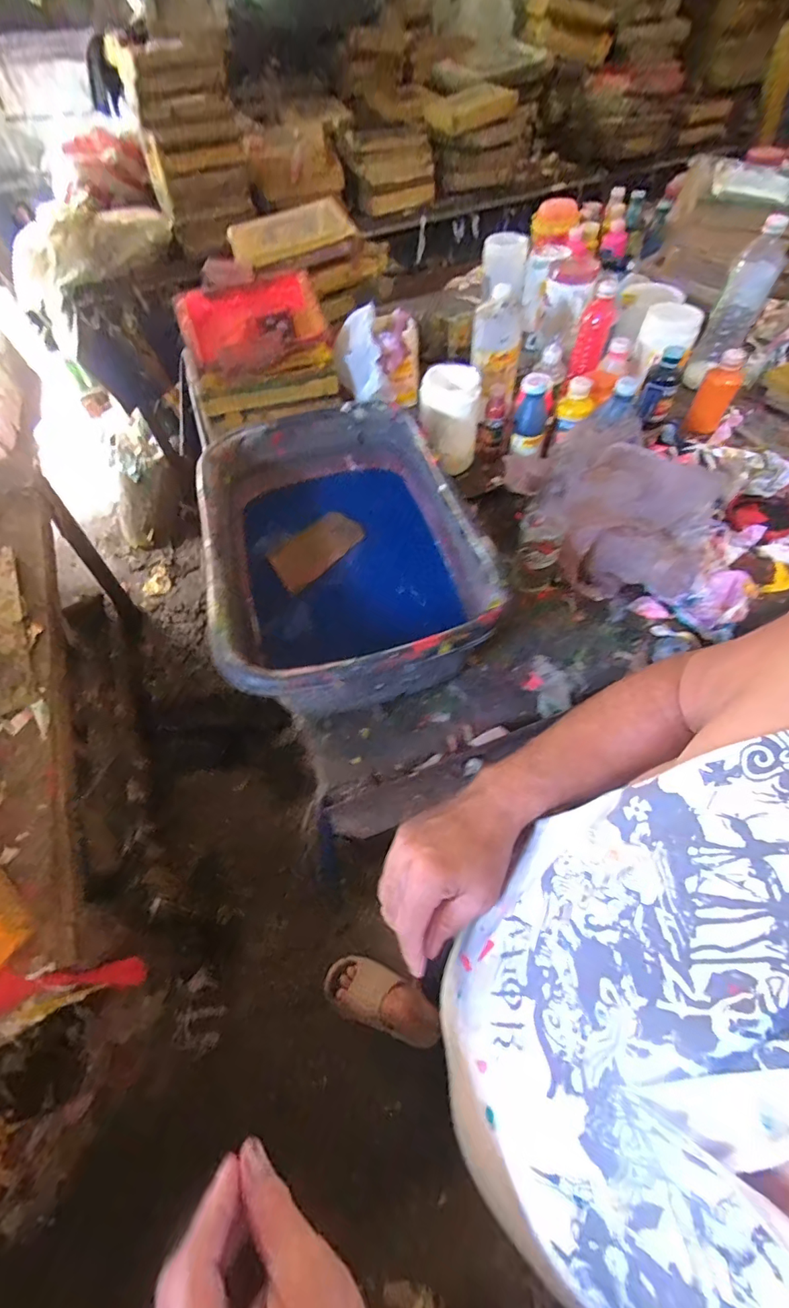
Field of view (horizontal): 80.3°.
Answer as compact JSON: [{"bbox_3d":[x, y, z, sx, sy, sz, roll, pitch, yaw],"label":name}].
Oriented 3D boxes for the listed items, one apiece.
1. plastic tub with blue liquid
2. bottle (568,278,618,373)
[{"bbox_3d":[-0.074,-0.138,0.627,0.315,0.147,0.457,-15,58,-6],"label":"plastic tub with blue liquid"},{"bbox_3d":[0.345,-0.556,0.810,0.054,0.132,0.042,16,60,13],"label":"bottle"}]

